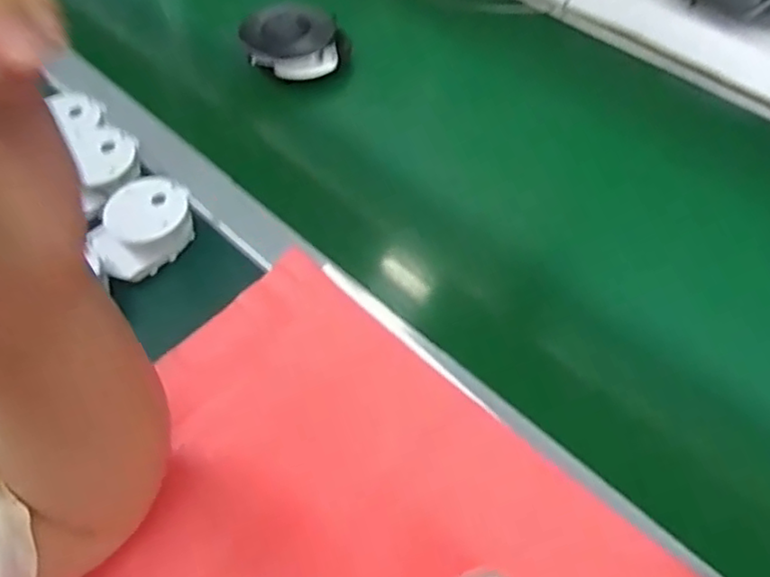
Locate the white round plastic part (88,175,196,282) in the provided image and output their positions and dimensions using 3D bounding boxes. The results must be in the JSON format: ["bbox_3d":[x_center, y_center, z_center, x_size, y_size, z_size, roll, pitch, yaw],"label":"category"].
[{"bbox_3d":[-0.193,-0.049,0.519,0.080,0.036,0.064,-35,62,-21],"label":"white round plastic part"}]

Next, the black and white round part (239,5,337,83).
[{"bbox_3d":[-0.096,-0.249,0.656,0.093,0.039,0.076,-2,55,-1],"label":"black and white round part"}]

